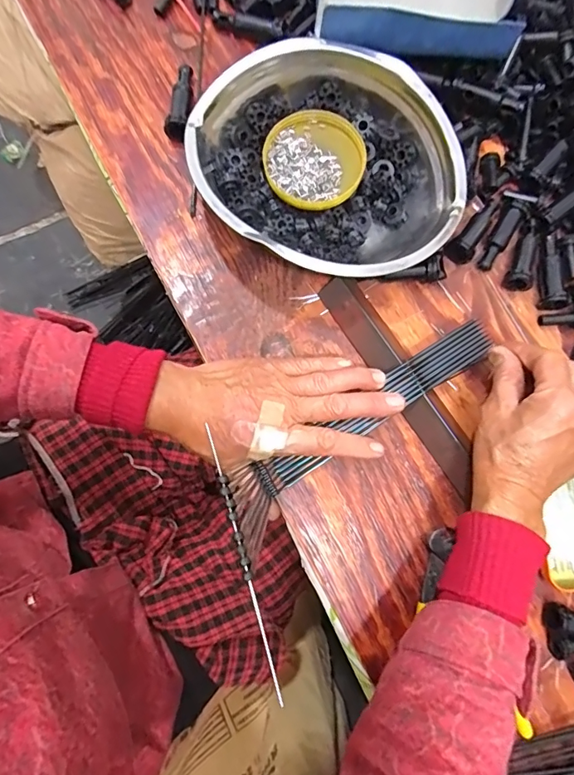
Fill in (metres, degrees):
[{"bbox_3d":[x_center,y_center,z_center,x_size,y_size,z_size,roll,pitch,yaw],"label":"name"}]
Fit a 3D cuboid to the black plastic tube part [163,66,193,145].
[{"bbox_3d":[-0.090,-0.248,0.405,0.016,0.024,0.079,8,81,-2],"label":"black plastic tube part"}]

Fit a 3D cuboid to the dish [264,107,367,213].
[{"bbox_3d":[0.023,-0.190,0.389,0.080,0.013,0.087,0,82,-3],"label":"dish"}]

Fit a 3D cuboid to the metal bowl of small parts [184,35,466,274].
[{"bbox_3d":[0.031,-0.175,0.380,0.216,0.056,0.189,-1,82,-4],"label":"metal bowl of small parts"}]

